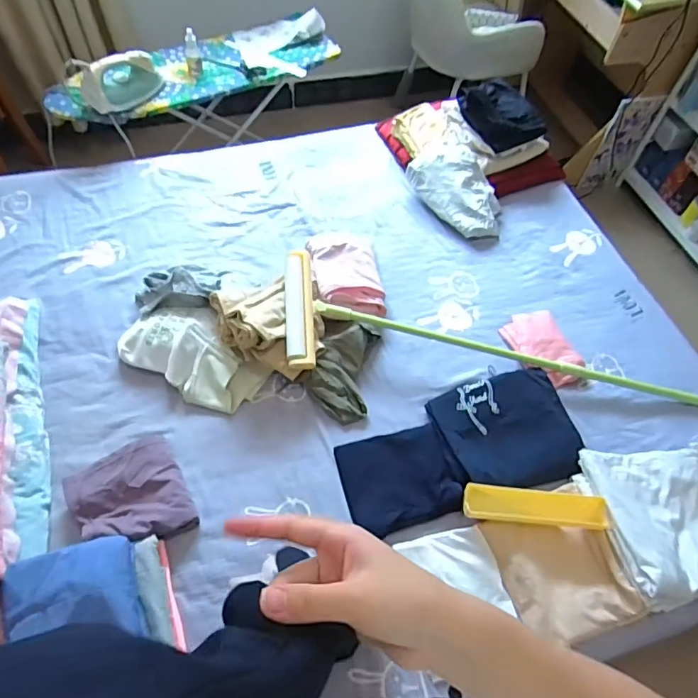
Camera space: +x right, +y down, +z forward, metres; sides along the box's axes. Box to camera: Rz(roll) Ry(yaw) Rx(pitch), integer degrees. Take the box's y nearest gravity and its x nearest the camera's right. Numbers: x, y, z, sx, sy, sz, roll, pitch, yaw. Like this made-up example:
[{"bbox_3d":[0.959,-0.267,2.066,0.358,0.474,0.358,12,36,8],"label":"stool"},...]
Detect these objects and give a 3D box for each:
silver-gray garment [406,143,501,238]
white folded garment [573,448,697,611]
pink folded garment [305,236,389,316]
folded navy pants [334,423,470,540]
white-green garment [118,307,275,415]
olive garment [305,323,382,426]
[{"bbox_3d":[0.302,-0.435,1.390,0.164,0.107,0.300,-28,64,-20],"label":"silver-gray garment"},{"bbox_3d":[0.607,0.312,0.952,0.252,0.039,0.288,-8,59,-9],"label":"white folded garment"},{"bbox_3d":[-0.007,-0.201,1.253,0.169,0.061,0.288,-8,59,-9],"label":"pink folded garment"},{"bbox_3d":[0.104,0.254,1.007,0.225,0.035,0.188,-10,59,-11],"label":"folded navy pants"},{"bbox_3d":[-0.339,0.011,1.110,0.315,0.071,0.176,28,60,13],"label":"white-green garment"},{"bbox_3d":[-0.016,0.041,1.122,0.141,0.046,0.240,10,58,2],"label":"olive garment"}]

